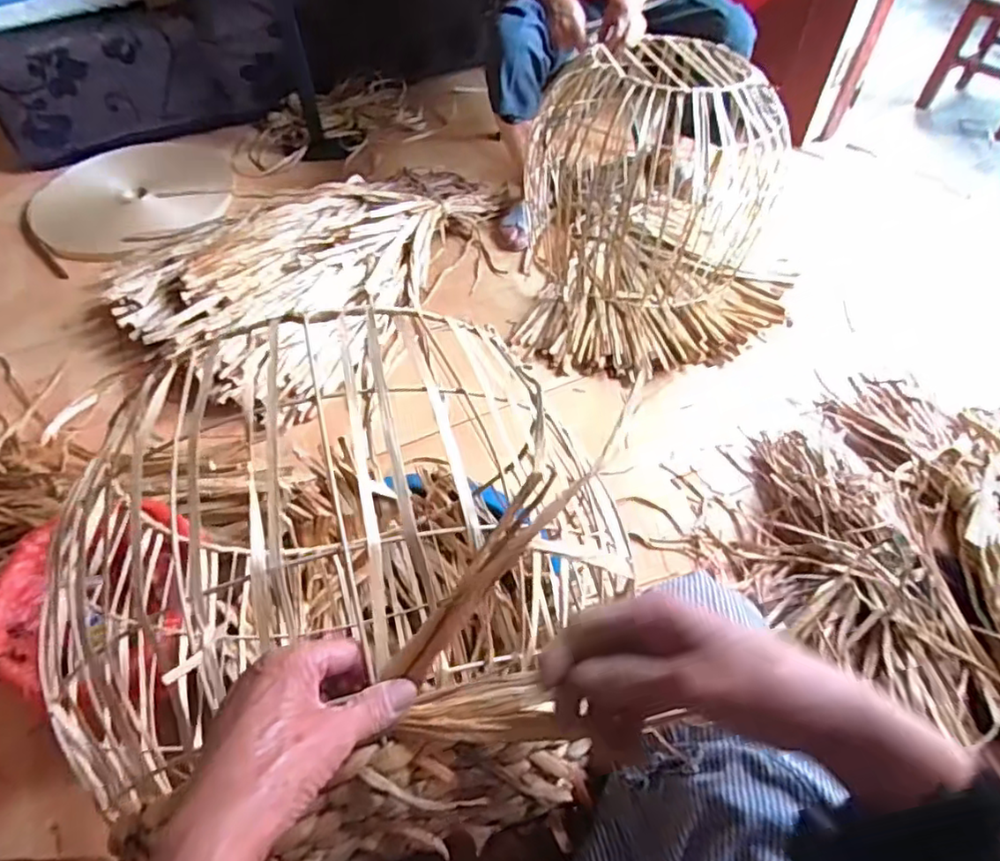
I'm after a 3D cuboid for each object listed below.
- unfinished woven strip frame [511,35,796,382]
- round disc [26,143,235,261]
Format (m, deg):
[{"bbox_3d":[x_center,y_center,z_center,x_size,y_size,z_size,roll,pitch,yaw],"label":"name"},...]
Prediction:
[{"bbox_3d":[0.360,-0.460,1.256,0.612,0.408,0.586,2,54,2],"label":"unfinished woven strip frame"},{"bbox_3d":[-0.950,-0.628,1.607,0.464,0.045,0.464,3,55,-4],"label":"round disc"}]

